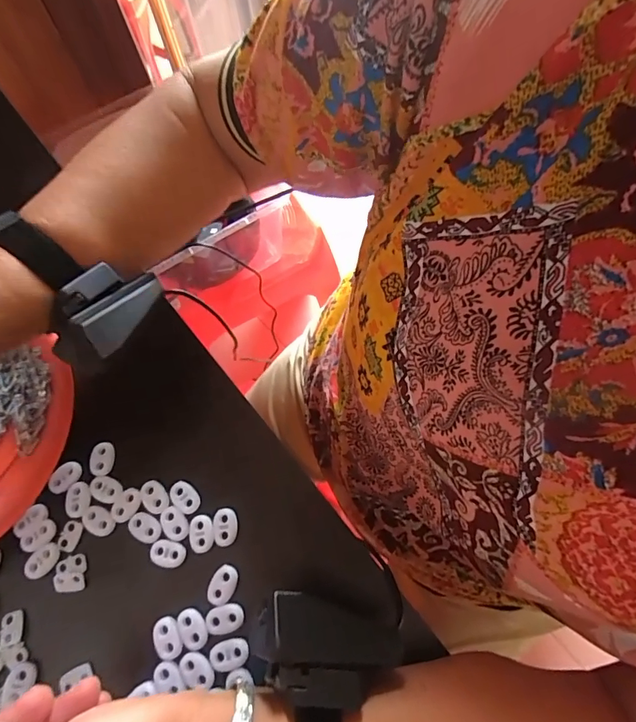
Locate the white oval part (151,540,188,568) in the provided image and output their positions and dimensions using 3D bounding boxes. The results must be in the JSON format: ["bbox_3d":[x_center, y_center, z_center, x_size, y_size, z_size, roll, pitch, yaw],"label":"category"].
[{"bbox_3d":[-0.097,0.123,0.286,0.023,0.004,0.015,10,68,7],"label":"white oval part"}]

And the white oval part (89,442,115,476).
[{"bbox_3d":[-0.150,0.067,0.309,0.014,0.004,0.023,1,68,3],"label":"white oval part"}]

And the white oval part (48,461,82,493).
[{"bbox_3d":[-0.174,0.080,0.308,0.022,0.004,0.016,-39,71,-12],"label":"white oval part"}]

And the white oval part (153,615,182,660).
[{"bbox_3d":[-0.091,0.167,0.268,0.015,0.004,0.022,-26,69,-8],"label":"white oval part"}]

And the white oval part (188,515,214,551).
[{"bbox_3d":[-0.076,0.112,0.290,0.016,0.004,0.023,-12,68,-2],"label":"white oval part"}]

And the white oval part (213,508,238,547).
[{"bbox_3d":[-0.060,0.108,0.291,0.015,0.004,0.023,-9,67,-1],"label":"white oval part"}]

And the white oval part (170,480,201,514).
[{"bbox_3d":[-0.089,0.090,0.298,0.023,0.004,0.015,39,75,17],"label":"white oval part"}]

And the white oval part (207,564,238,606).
[{"bbox_3d":[-0.060,0.140,0.278,0.016,0.004,0.022,31,72,14],"label":"white oval part"}]

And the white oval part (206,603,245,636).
[{"bbox_3d":[-0.057,0.156,0.271,0.023,0.004,0.016,-13,68,-3],"label":"white oval part"}]

